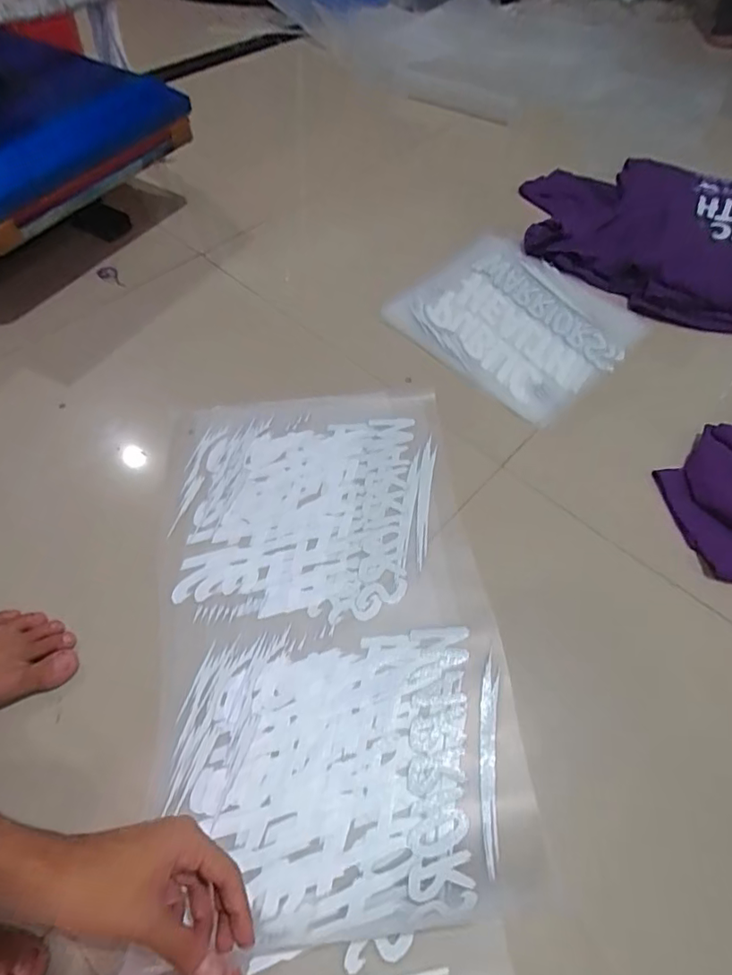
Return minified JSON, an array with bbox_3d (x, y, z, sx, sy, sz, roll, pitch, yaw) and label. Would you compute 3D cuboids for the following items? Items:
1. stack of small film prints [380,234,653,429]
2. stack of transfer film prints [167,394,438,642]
[{"bbox_3d":[0.229,-0.264,0.818,0.327,0.021,0.332,40,59,23],"label":"stack of small film prints"},{"bbox_3d":[-0.061,0.018,0.619,0.304,0.015,0.291,-2,59,-6],"label":"stack of transfer film prints"}]

